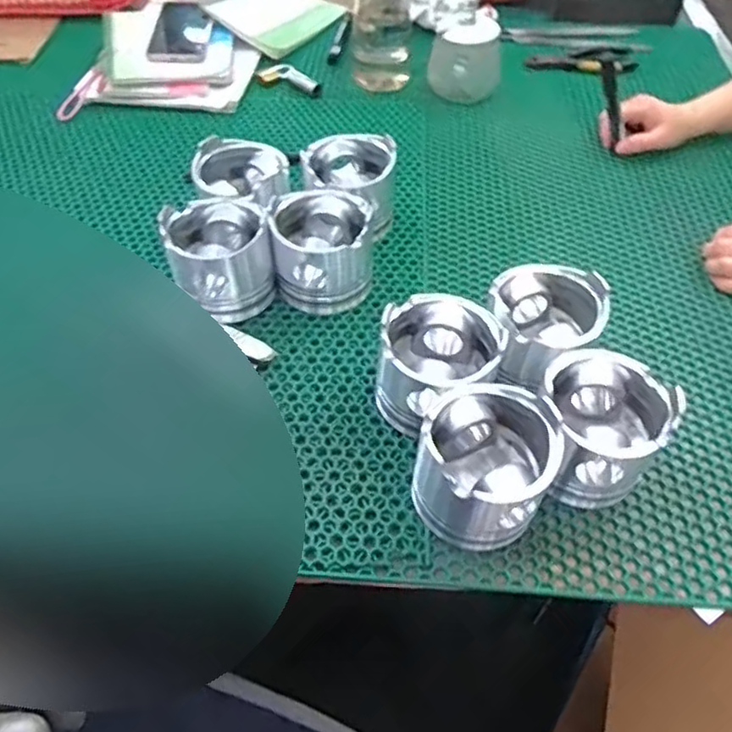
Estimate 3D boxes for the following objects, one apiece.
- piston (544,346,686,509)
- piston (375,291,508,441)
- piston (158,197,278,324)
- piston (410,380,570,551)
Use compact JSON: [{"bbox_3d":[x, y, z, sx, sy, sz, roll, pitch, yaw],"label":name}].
[{"bbox_3d":[0.175,0.048,0.477,0.085,0.093,0.089,25,54,22],"label":"piston"},{"bbox_3d":[0.057,0.002,0.507,0.094,0.076,0.106,8,49,9],"label":"piston"},{"bbox_3d":[-0.134,-0.100,0.591,0.087,0.088,0.092,-15,50,-11],"label":"piston"},{"bbox_3d":[0.087,0.068,0.452,0.085,0.079,0.087,24,54,22],"label":"piston"}]

